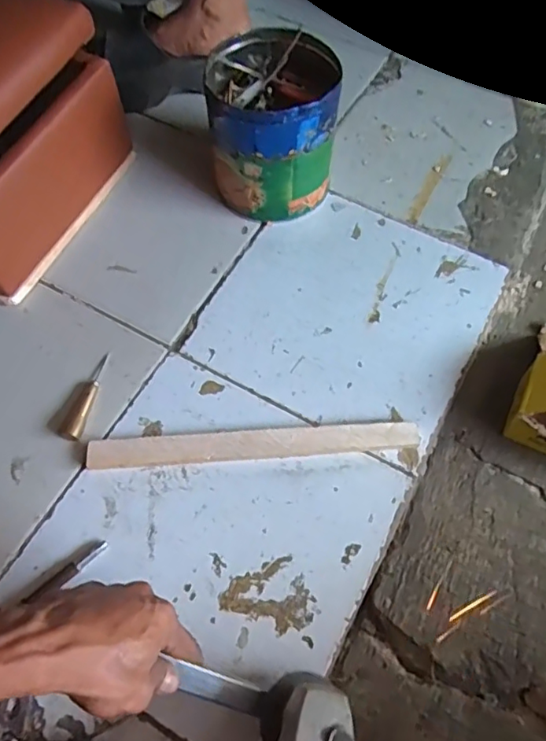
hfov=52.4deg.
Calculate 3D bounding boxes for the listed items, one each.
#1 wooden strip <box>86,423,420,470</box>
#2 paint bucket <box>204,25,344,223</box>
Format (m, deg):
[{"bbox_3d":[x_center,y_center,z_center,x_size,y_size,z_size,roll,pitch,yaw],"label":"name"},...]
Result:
[{"bbox_3d":[-0.020,0.075,0.560,0.326,0.015,0.028,-3,63,-2],"label":"wooden strip"},{"bbox_3d":[-0.002,-0.287,0.664,0.140,0.157,0.146,0,63,0],"label":"paint bucket"}]

